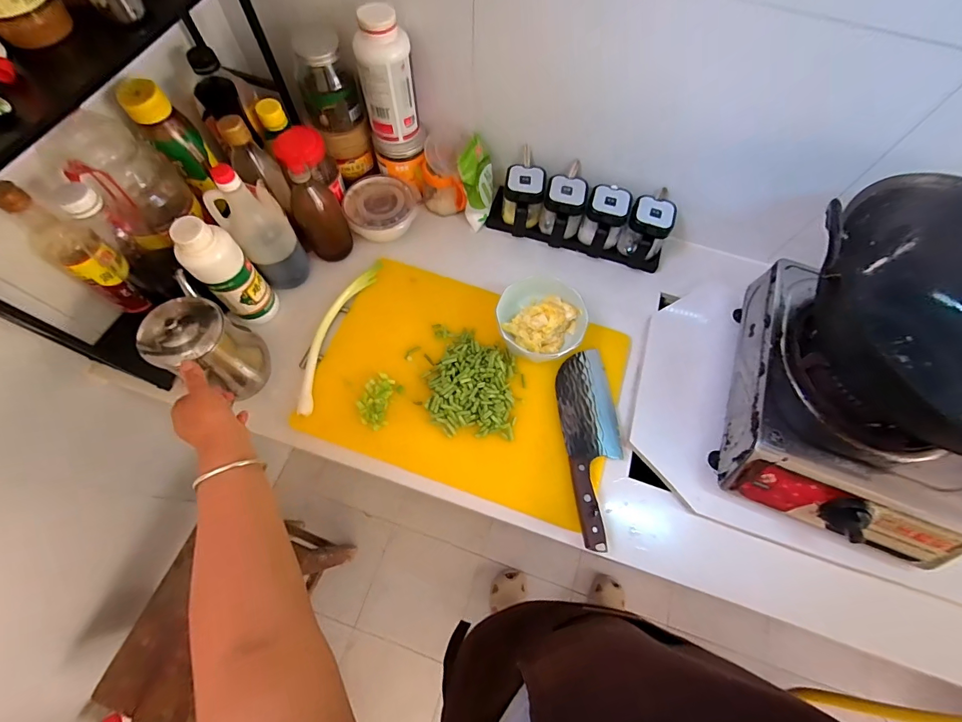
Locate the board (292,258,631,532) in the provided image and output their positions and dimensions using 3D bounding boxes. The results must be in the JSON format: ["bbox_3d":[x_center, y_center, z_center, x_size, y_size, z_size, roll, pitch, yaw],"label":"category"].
[{"bbox_3d":[-0.024,0.027,0.646,0.463,0.019,0.331,18,68,5],"label":"board"}]

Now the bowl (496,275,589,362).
[{"bbox_3d":[0.097,-0.070,0.666,0.137,0.072,0.139,1,67,-2],"label":"bowl"}]

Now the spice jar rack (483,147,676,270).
[{"bbox_3d":[0.182,-0.268,0.747,0.330,0.090,0.119,19,68,6],"label":"spice jar rack"}]

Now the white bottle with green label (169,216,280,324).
[{"bbox_3d":[-0.377,-0.127,0.611,0.074,0.194,0.061,-40,74,-17],"label":"white bottle with green label"}]

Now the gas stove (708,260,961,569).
[{"bbox_3d":[0.530,0.065,0.587,0.288,0.112,0.363,22,68,7],"label":"gas stove"}]

